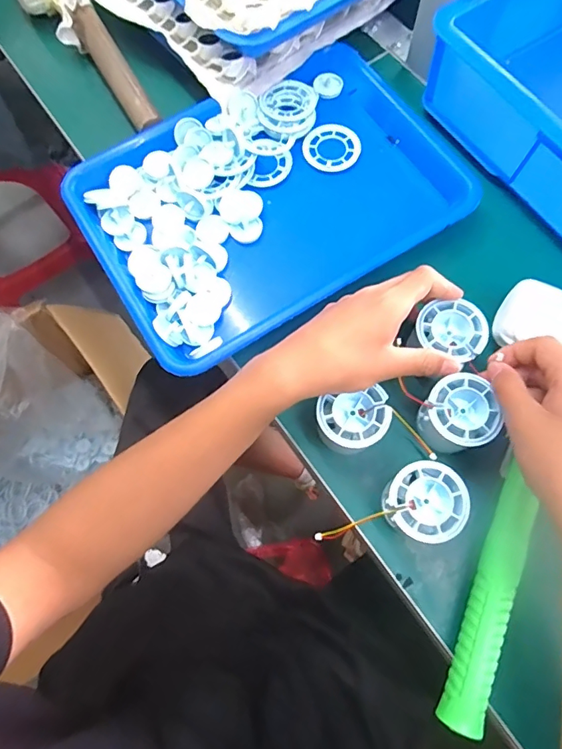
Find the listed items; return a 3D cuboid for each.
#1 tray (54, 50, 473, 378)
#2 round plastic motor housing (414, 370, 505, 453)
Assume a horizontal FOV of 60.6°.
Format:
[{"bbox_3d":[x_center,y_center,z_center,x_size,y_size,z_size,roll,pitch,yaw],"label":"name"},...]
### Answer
[{"bbox_3d":[-0.007,-0.176,0.469,0.350,0.031,0.247,-32,74,-8],"label":"tray"},{"bbox_3d":[0.138,0.034,0.379,0.051,0.047,0.053,-1,72,2],"label":"round plastic motor housing"}]

